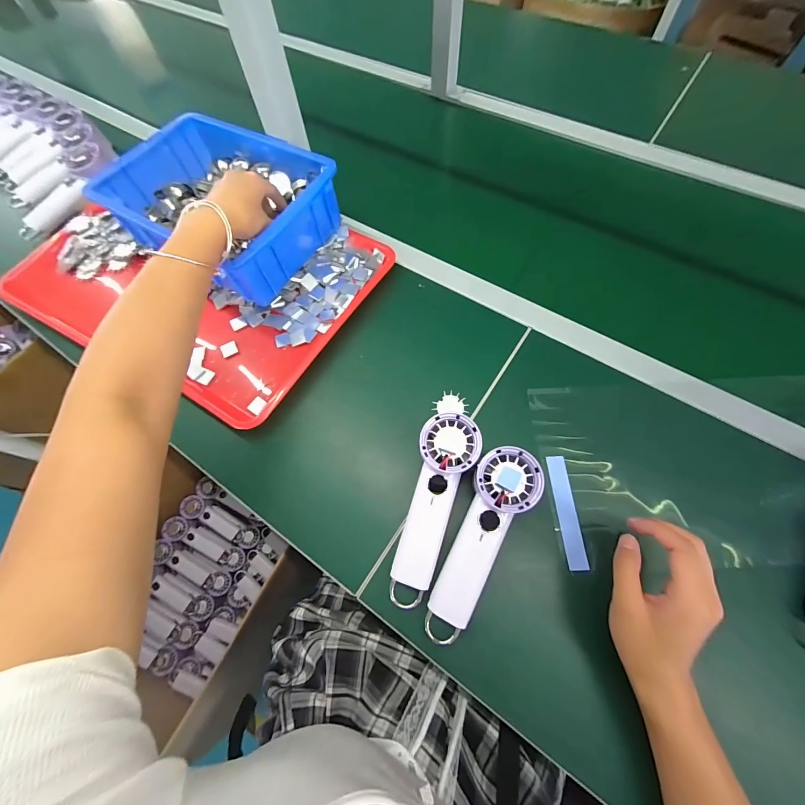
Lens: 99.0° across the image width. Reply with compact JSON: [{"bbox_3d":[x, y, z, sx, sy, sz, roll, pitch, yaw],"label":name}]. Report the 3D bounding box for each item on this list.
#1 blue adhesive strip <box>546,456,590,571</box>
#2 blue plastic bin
[{"bbox_3d":[0.179,0.118,0.374,0.020,0.004,0.116,-6,67,7],"label":"blue adhesive strip"},{"bbox_3d":[-0.245,-0.280,0.481,0.271,0.087,0.198,30,69,14],"label":"blue plastic bin"}]

